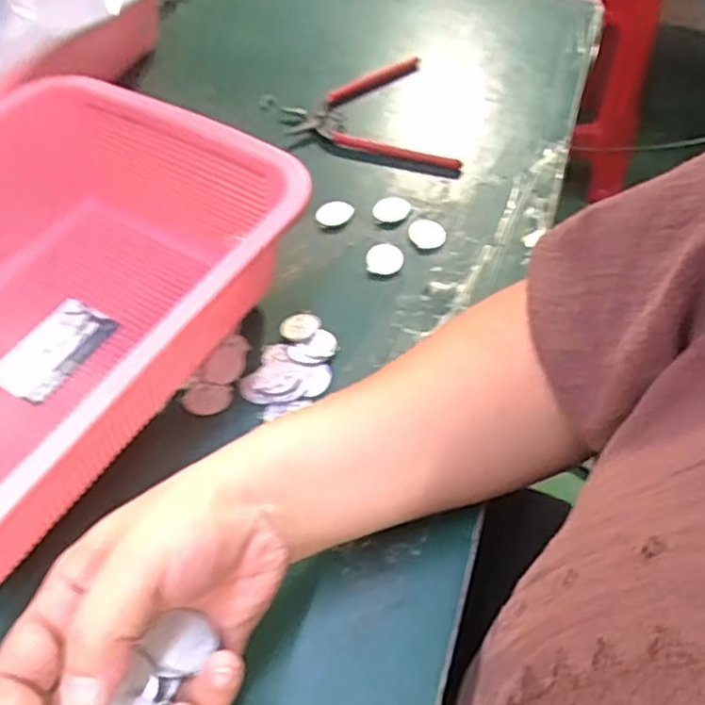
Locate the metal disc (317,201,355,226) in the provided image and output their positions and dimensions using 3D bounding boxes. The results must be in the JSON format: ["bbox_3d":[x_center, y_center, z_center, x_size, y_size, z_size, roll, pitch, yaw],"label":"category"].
[{"bbox_3d":[-0.013,-0.100,0.472,0.026,0.005,0.023,1,52,1],"label":"metal disc"}]

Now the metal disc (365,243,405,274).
[{"bbox_3d":[0.022,-0.063,0.445,0.024,0.005,0.026,0,52,0],"label":"metal disc"}]

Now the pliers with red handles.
[{"bbox_3d":[0.026,-0.204,0.542,0.141,0.019,0.120,12,53,10],"label":"pliers with red handles"}]

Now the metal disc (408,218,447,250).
[{"bbox_3d":[0.052,-0.083,0.461,0.025,0.004,0.027,0,52,0],"label":"metal disc"}]

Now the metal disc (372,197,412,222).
[{"bbox_3d":[0.029,-0.103,0.475,0.027,0.004,0.027,0,52,0],"label":"metal disc"}]

